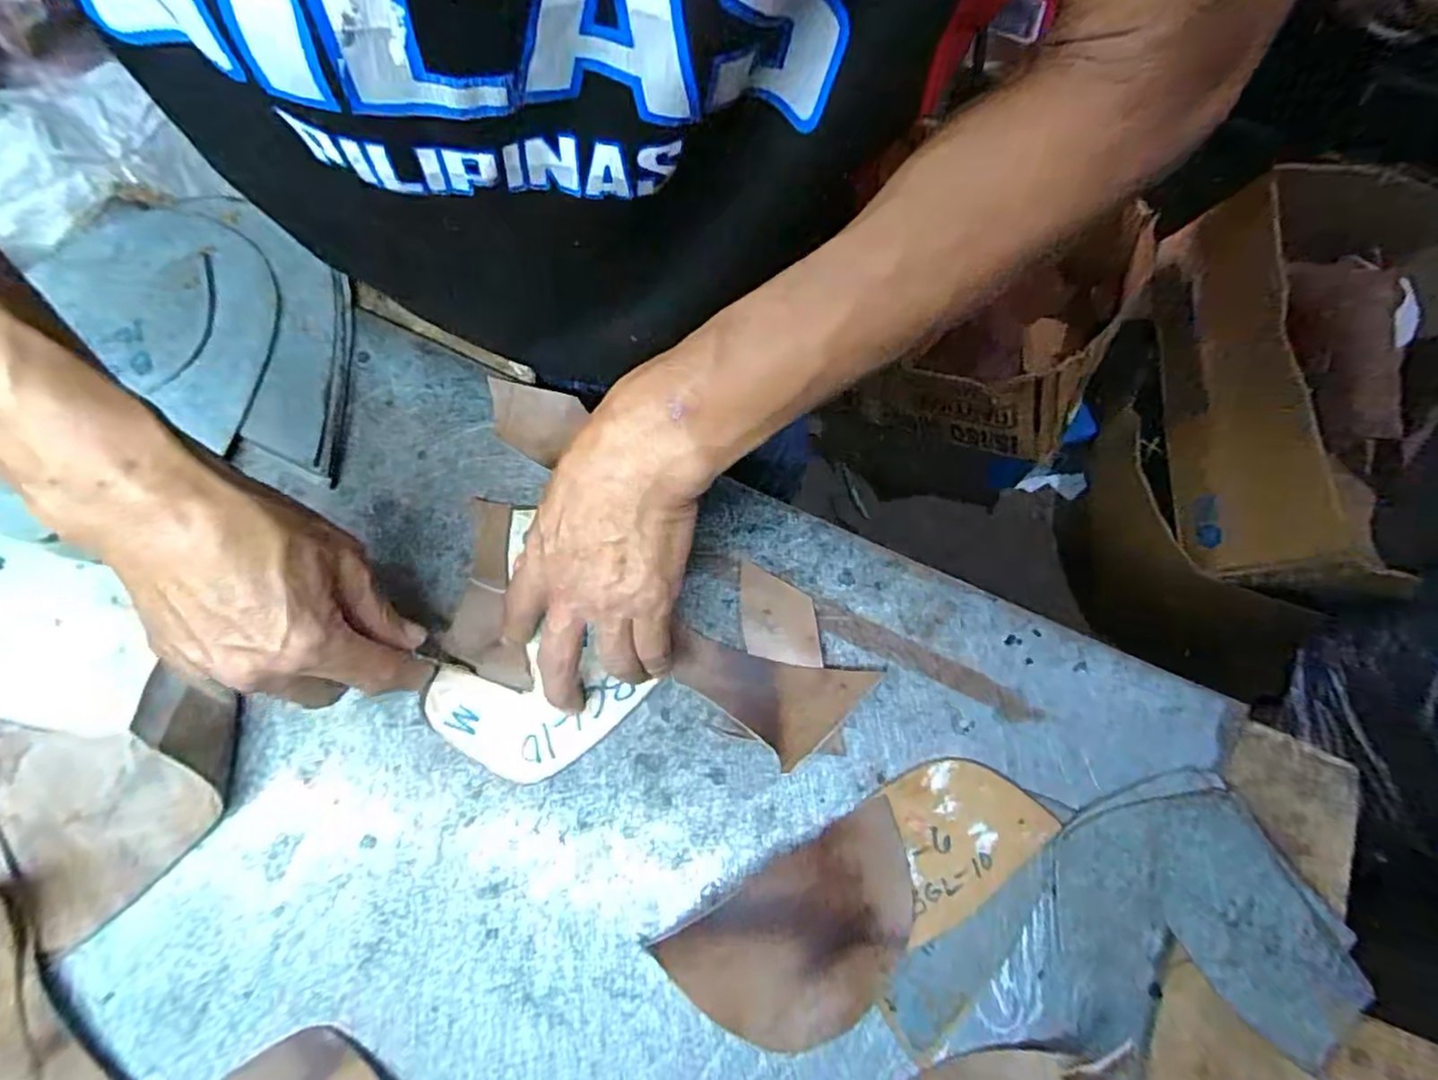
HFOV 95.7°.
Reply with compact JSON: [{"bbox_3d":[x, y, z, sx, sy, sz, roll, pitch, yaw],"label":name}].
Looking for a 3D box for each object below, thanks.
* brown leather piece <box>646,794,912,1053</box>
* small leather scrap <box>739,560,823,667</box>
[{"bbox_3d":[0.045,0.198,0.325,0.133,0.012,0.076,-31,73,-12],"label":"brown leather piece"},{"bbox_3d":[0.035,0.044,0.378,0.043,0.004,0.058,-1,70,-2],"label":"small leather scrap"}]

